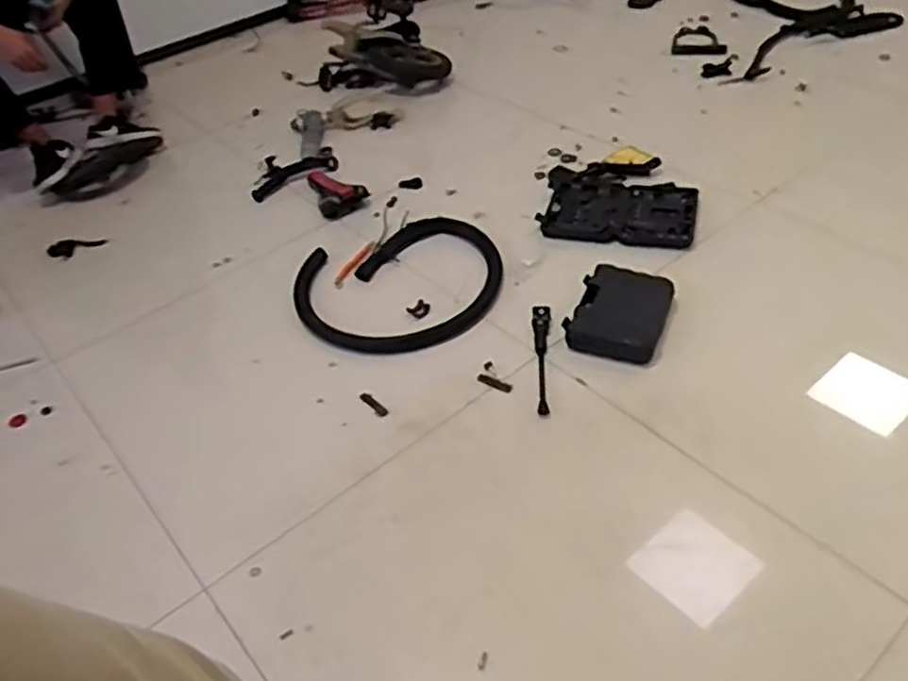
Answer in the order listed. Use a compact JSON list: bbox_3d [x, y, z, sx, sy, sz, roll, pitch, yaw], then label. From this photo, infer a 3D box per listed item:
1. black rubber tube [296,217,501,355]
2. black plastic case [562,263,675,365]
[{"bbox_3d":[-0.119,-0.132,1.808,0.504,0.046,0.411,-21,44,-15],"label":"black rubber tube"},{"bbox_3d":[0.366,-0.062,1.663,0.194,0.049,0.239,13,46,21],"label":"black plastic case"}]

